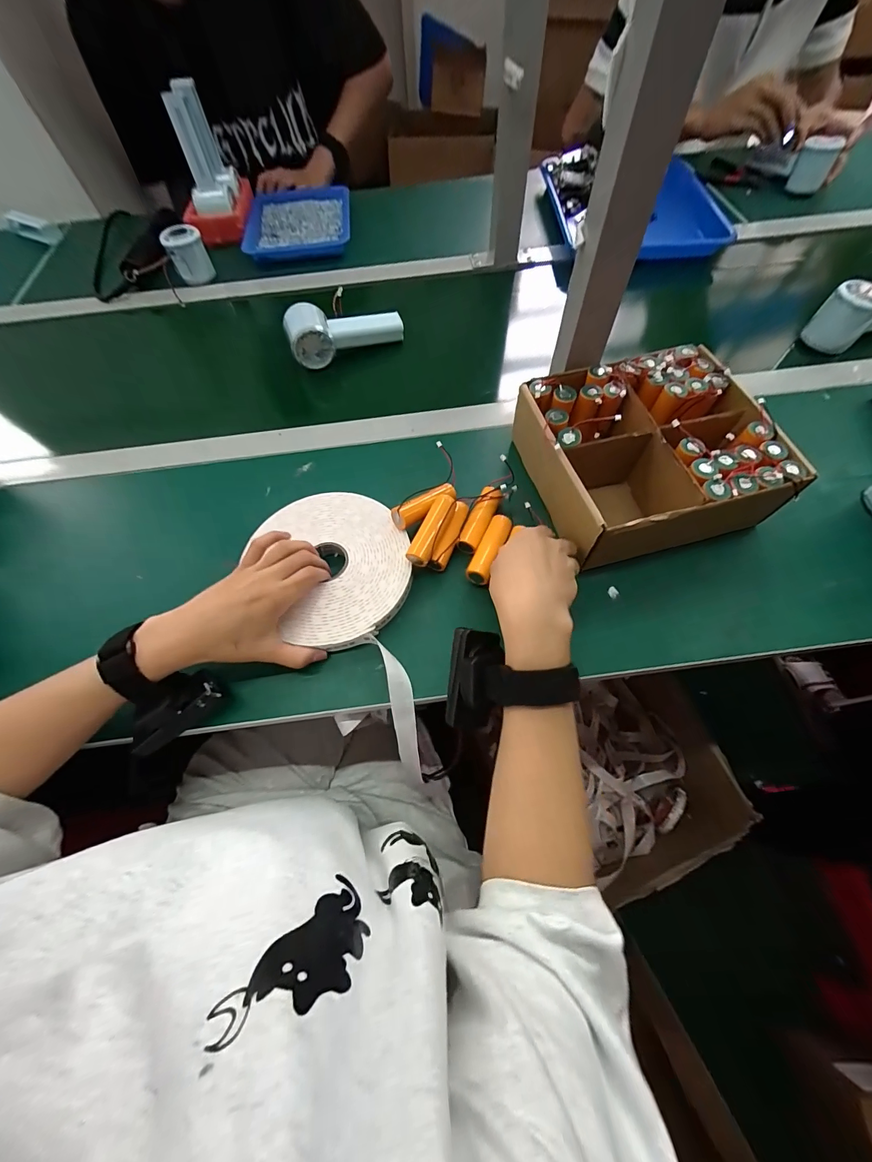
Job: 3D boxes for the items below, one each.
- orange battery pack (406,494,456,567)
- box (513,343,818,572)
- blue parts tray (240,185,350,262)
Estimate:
[{"bbox_3d":[-0.002,-0.048,0.366,0.021,0.016,0.073,22,67,12],"label":"orange battery pack"},{"bbox_3d":[0.205,-0.124,0.384,0.207,0.085,0.183,-14,64,-5],"label":"box"},{"bbox_3d":[-0.239,-0.622,0.679,0.170,0.032,0.213,-5,64,-1],"label":"blue parts tray"}]

